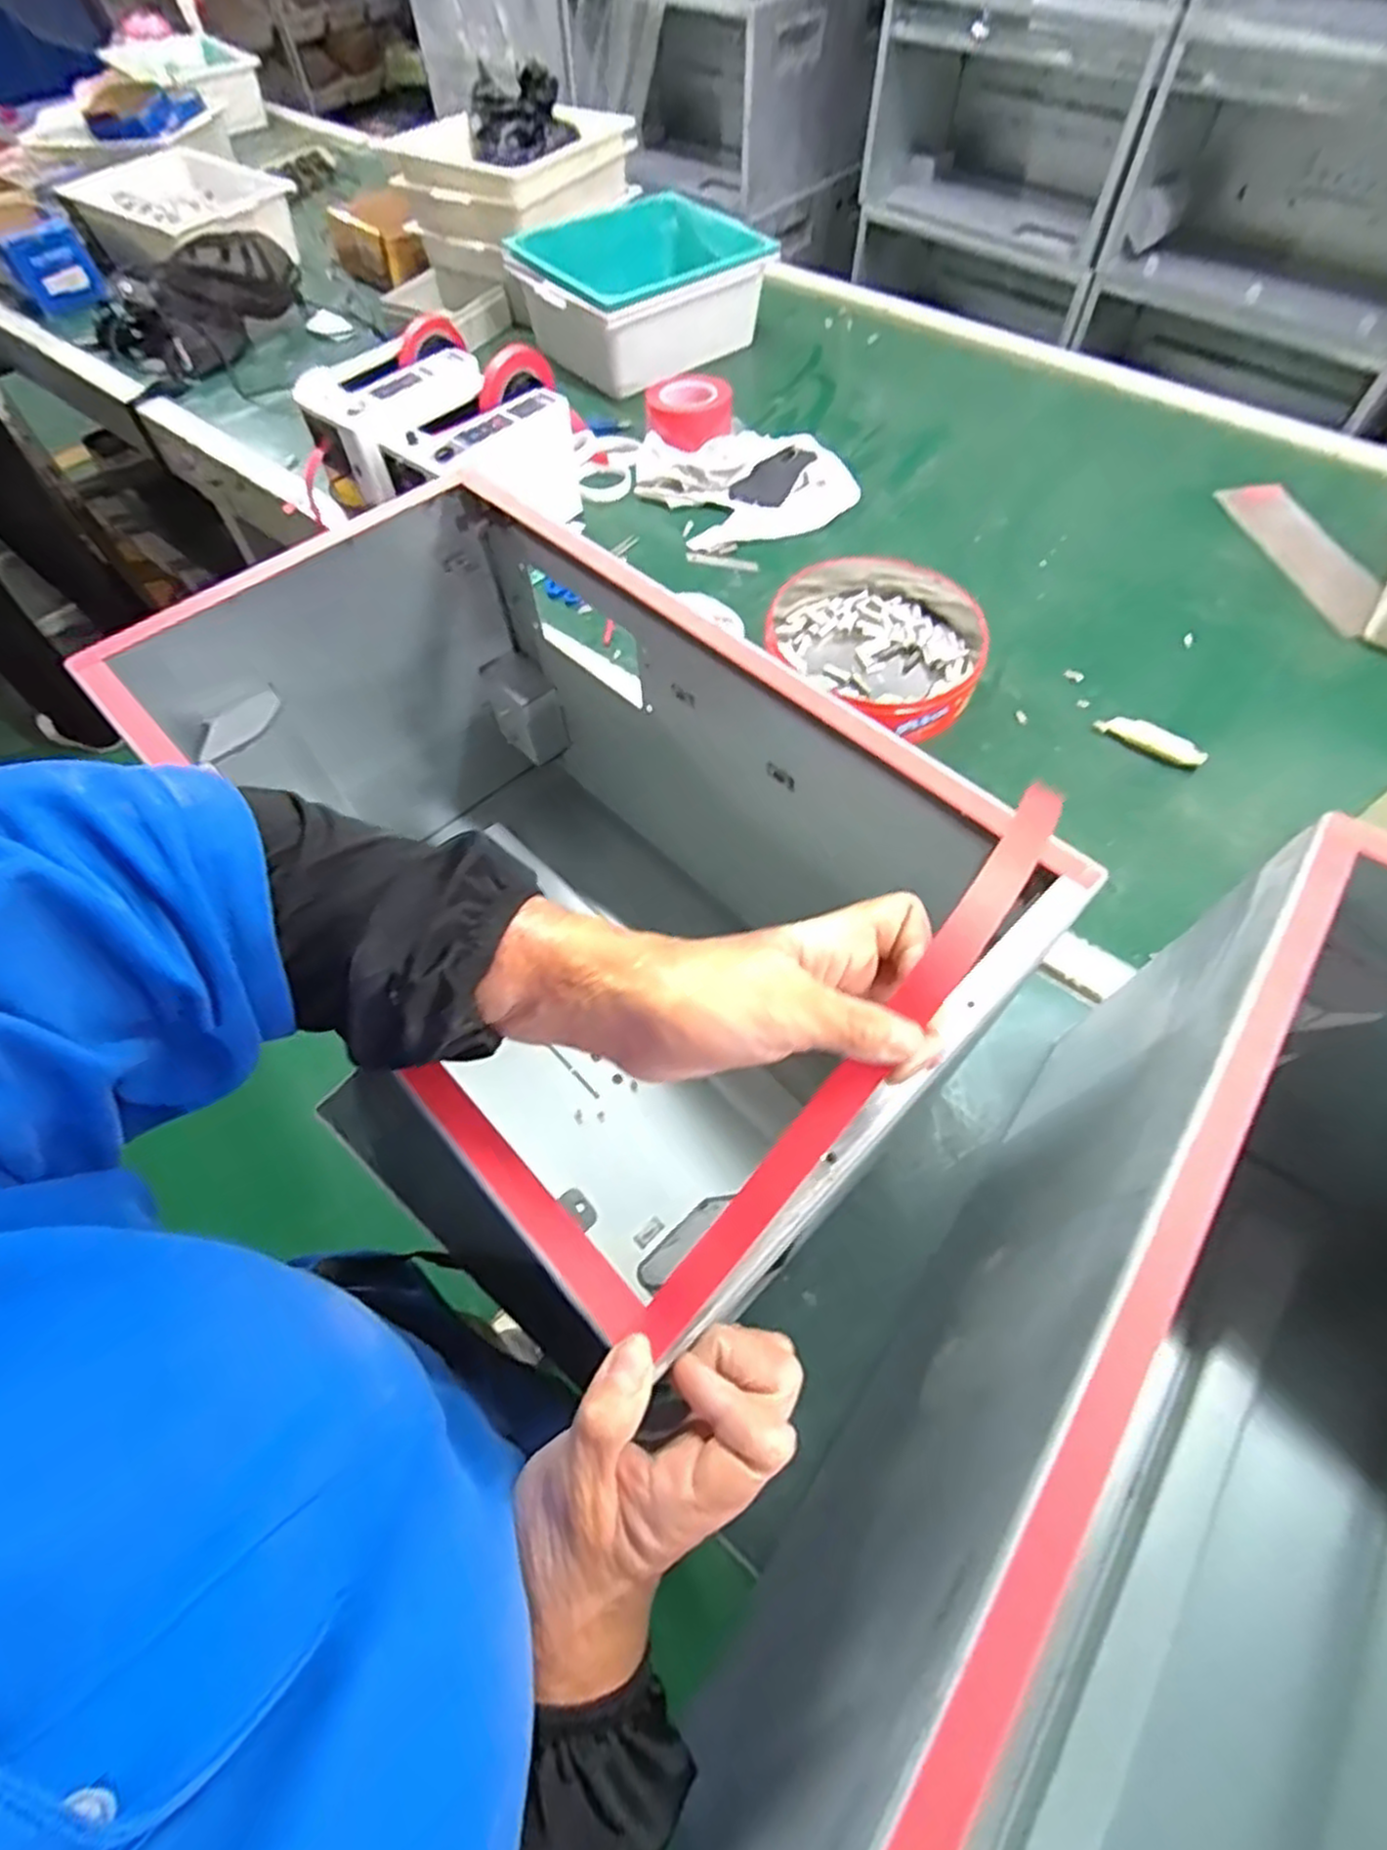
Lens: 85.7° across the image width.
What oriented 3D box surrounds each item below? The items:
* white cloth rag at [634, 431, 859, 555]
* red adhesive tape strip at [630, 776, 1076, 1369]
[{"bbox_3d":[0.075,-0.648,1.089,0.285,0.044,0.238,-16,60,-8],"label":"white cloth rag"},{"bbox_3d":[0.060,0.056,0.275,0.017,0.029,0.234,37,90,20],"label":"red adhesive tape strip"}]

